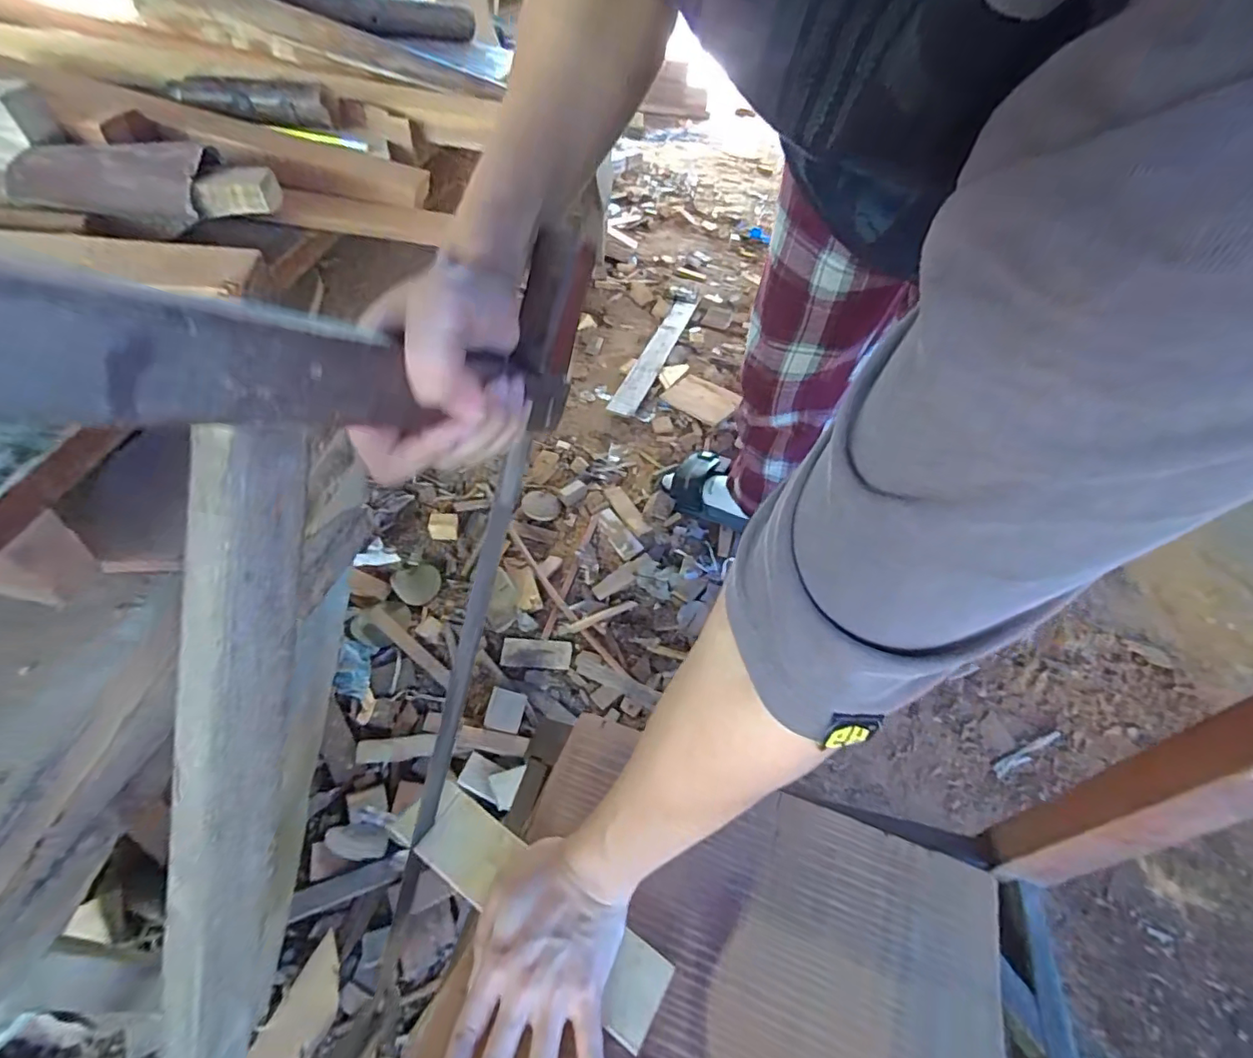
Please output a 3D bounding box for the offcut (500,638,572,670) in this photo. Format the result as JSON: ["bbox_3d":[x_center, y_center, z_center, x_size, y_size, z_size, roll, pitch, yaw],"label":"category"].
[{"bbox_3d":[-0.164,0.228,0.991,0.123,0.011,0.055,5,47,-2],"label":"offcut"}]

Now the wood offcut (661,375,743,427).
[{"bbox_3d":[0.204,-0.354,1.477,0.190,0.014,0.164,32,52,22],"label":"wood offcut"}]

